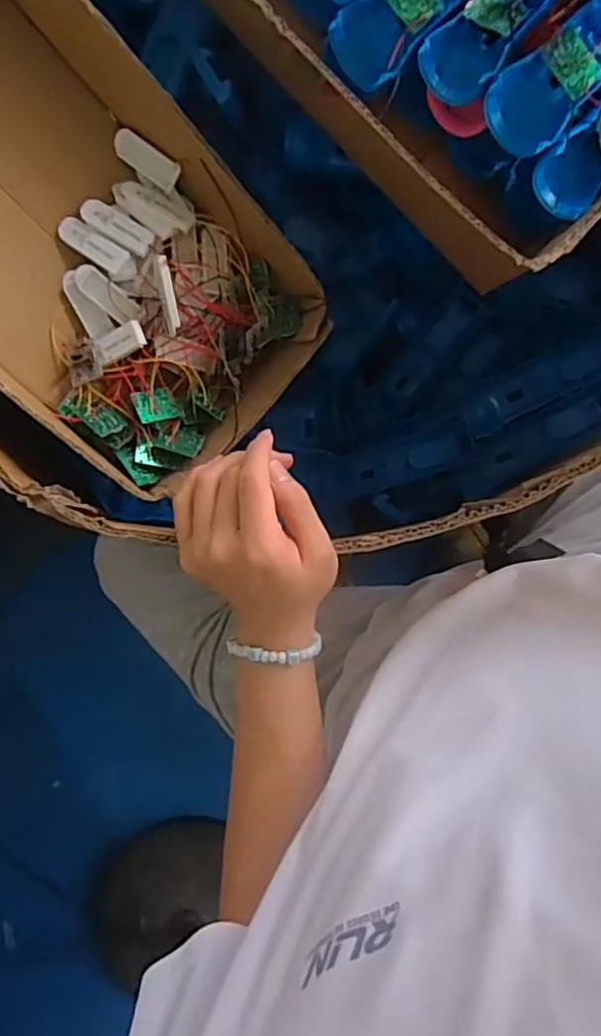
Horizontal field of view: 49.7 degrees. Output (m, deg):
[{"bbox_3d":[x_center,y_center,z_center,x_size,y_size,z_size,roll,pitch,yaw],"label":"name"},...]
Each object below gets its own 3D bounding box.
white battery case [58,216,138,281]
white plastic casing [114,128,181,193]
[{"bbox_3d":[-0.159,-0.211,0.508,0.065,0.012,0.023,37,94,5],"label":"white battery case"},{"bbox_3d":[-0.116,-0.274,0.496,0.054,0.013,0.023,34,124,2],"label":"white plastic casing"}]

